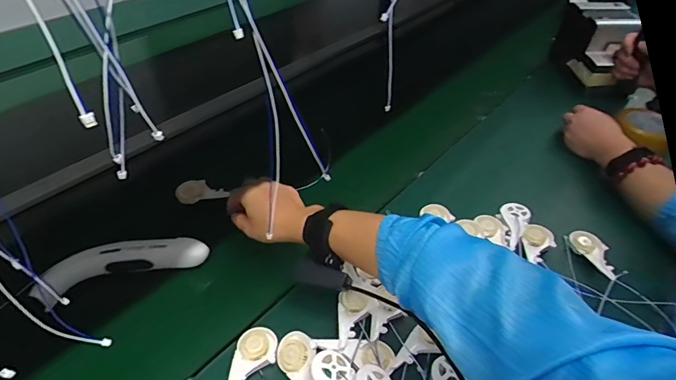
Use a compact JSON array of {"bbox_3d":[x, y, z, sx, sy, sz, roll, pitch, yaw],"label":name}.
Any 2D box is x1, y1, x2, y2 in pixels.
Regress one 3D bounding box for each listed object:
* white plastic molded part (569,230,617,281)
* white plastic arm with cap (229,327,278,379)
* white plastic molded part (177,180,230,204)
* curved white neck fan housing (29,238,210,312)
[{"bbox_3d":[0.371,0.090,0.606,0.040,0.019,0.083,-16,48,-20],"label":"white plastic molded part"},{"bbox_3d":[-0.094,0.195,0.471,0.046,0.015,0.084,3,44,-1],"label":"white plastic arm with cap"},{"bbox_3d":[-0.215,0.002,0.675,0.084,0.020,0.040,3,44,5],"label":"white plastic molded part"},{"bbox_3d":[-0.279,0.097,0.552,0.208,0.045,0.040,-12,46,-15],"label":"curved white neck fan housing"}]

